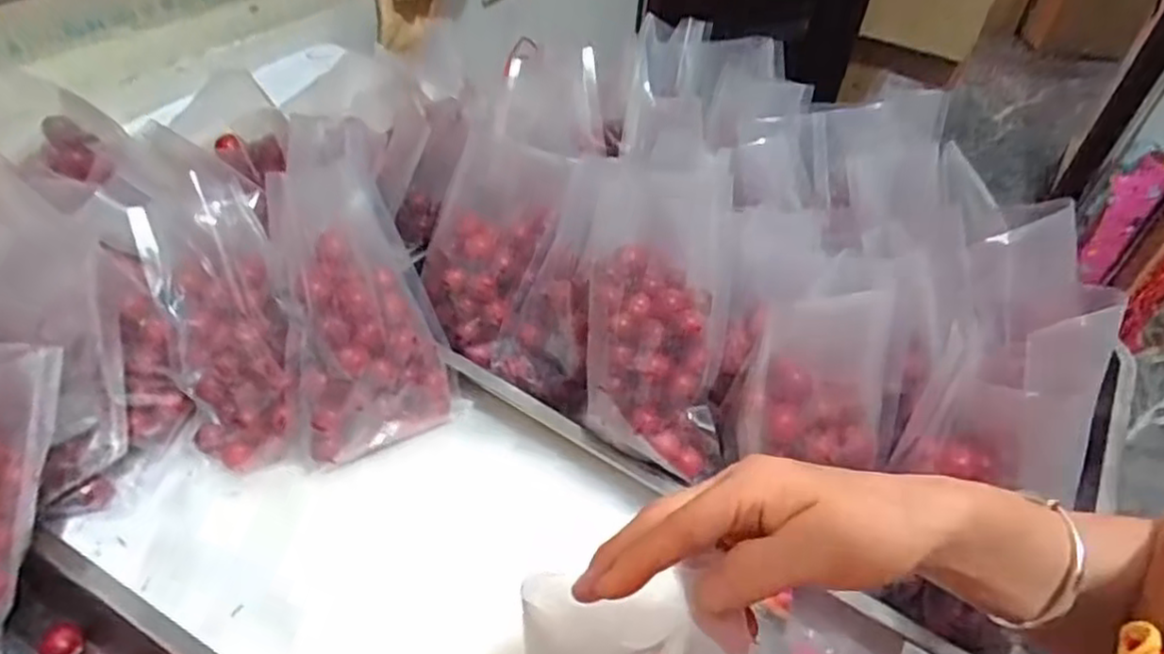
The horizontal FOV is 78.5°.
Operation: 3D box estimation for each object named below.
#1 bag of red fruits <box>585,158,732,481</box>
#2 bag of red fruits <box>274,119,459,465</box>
[{"bbox_3d":[0.050,-0.004,0.502,0.091,0.201,0.058,1,0,-5],"label":"bag of red fruits"},{"bbox_3d":[-0.176,-0.037,0.551,0.116,0.079,0.259,-10,84,-16],"label":"bag of red fruits"}]

